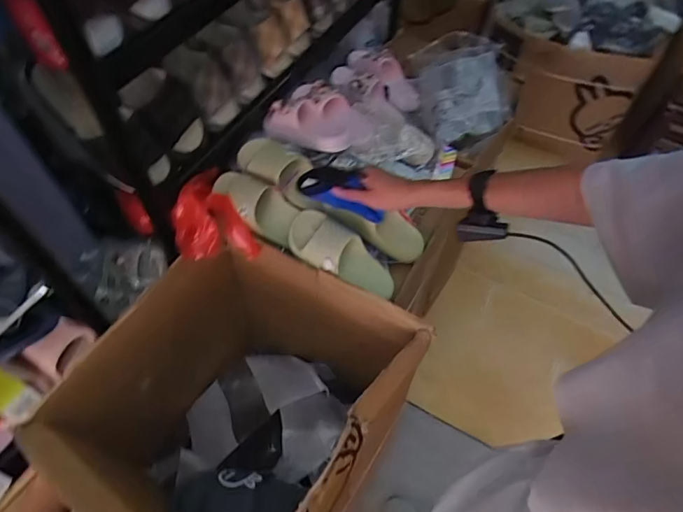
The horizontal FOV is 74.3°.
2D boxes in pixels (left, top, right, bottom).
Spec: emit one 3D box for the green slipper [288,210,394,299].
[{"bbox_3d":[0.012,-0.003,0.857,0.233,0.081,0.104,35,58,-6],"label":"green slipper"}]

